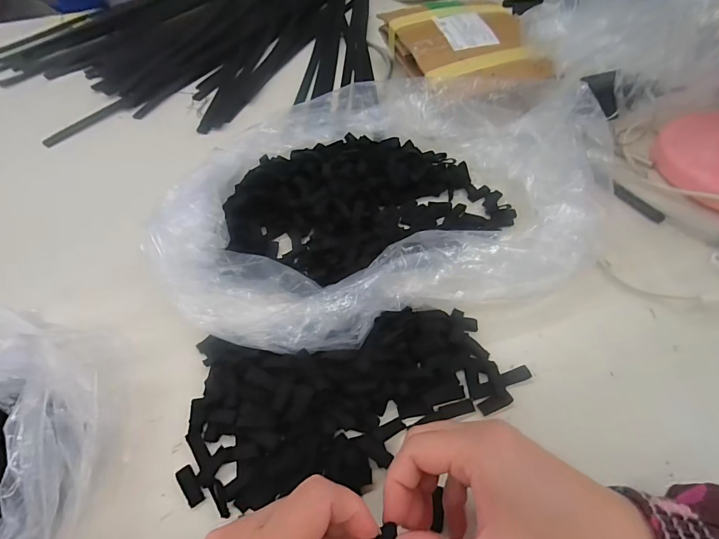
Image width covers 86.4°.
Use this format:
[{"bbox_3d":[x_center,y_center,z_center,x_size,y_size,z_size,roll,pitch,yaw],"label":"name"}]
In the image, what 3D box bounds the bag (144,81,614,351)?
[{"bbox_3d":[0.033,-0.073,0.384,0.433,0.073,0.276,-17,53,-11],"label":"bag"}]

